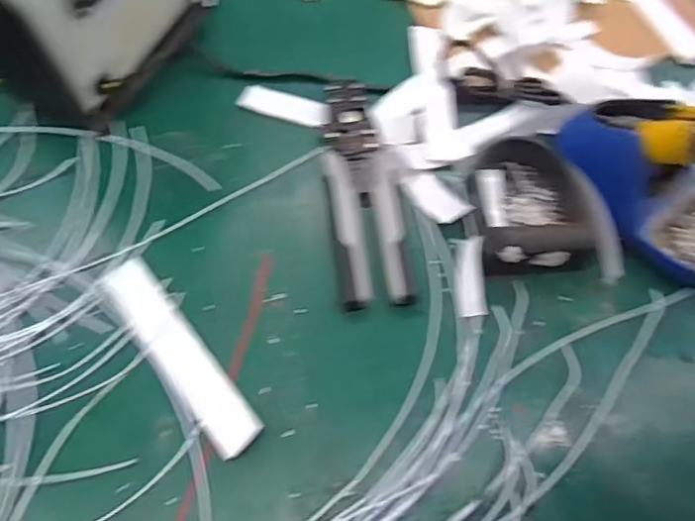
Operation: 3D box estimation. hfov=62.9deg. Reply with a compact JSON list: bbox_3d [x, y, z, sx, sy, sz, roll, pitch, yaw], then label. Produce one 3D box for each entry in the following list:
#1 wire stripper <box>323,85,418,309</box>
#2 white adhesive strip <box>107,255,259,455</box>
[{"bbox_3d":[0.011,-0.057,0.424,0.053,0.014,0.193,-5,64,-6],"label":"wire stripper"},{"bbox_3d":[-0.106,0.057,0.359,0.030,0.011,0.146,-35,70,-19],"label":"white adhesive strip"}]

